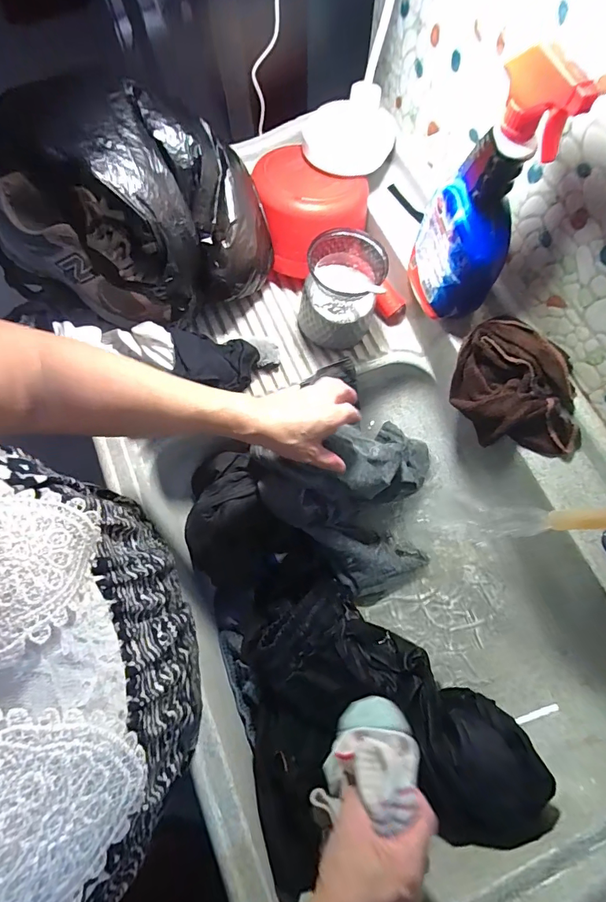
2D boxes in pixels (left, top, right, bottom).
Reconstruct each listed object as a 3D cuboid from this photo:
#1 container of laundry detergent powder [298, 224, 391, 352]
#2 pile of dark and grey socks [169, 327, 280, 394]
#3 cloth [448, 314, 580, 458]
[{"bbox_3d":[0.053,-0.218,0.569,0.101,0.112,0.112,22,75,8],"label":"container of laundry detergent powder"},{"bbox_3d":[-0.093,-0.116,0.533,0.156,0.041,0.089,-11,69,-42],"label":"pile of dark and grey socks"},{"bbox_3d":[0.267,-0.073,0.511,0.110,0.082,0.181,-23,74,-6],"label":"cloth"}]

